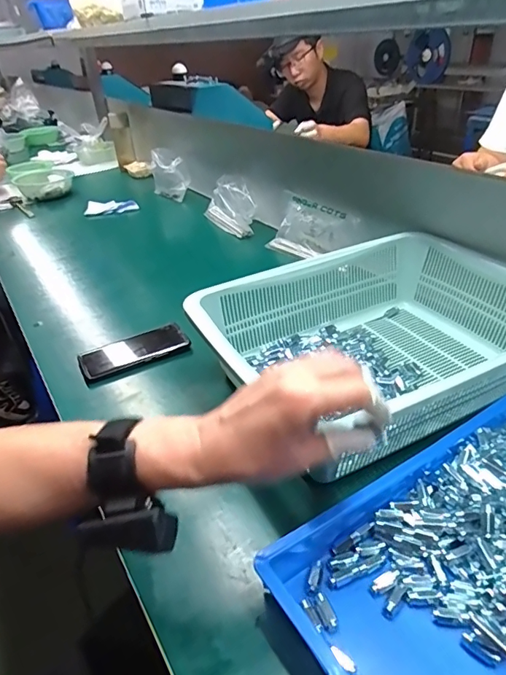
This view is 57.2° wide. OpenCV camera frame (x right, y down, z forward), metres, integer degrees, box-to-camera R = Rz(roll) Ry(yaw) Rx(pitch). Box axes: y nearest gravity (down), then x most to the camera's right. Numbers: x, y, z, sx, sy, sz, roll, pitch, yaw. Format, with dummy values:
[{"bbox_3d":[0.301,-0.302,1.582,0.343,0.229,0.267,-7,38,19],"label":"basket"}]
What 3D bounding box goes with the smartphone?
[{"bbox_3d":[-0.188,0.018,0.728,0.163,0.014,0.085,-22,39,-20],"label":"smartphone"}]

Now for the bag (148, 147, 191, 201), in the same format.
[{"bbox_3d":[-0.255,-0.487,1.401,0.135,0.137,0.039,18,41,15],"label":"bag"}]

